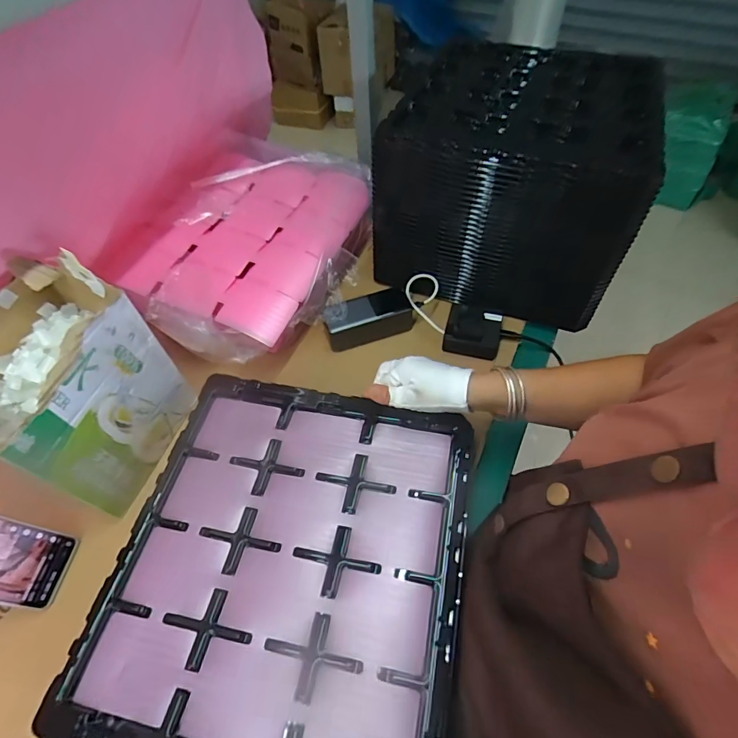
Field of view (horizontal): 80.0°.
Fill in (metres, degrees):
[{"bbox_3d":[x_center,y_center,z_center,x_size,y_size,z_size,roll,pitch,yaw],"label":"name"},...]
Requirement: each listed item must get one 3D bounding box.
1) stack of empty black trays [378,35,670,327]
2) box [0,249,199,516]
[{"bbox_3d":[0.235,-0.344,0.718,0.348,0.217,0.451,15,57,13],"label":"stack of empty black trays"},{"bbox_3d":[-0.341,0.023,0.501,0.162,0.211,0.183,16,57,13],"label":"box"}]

